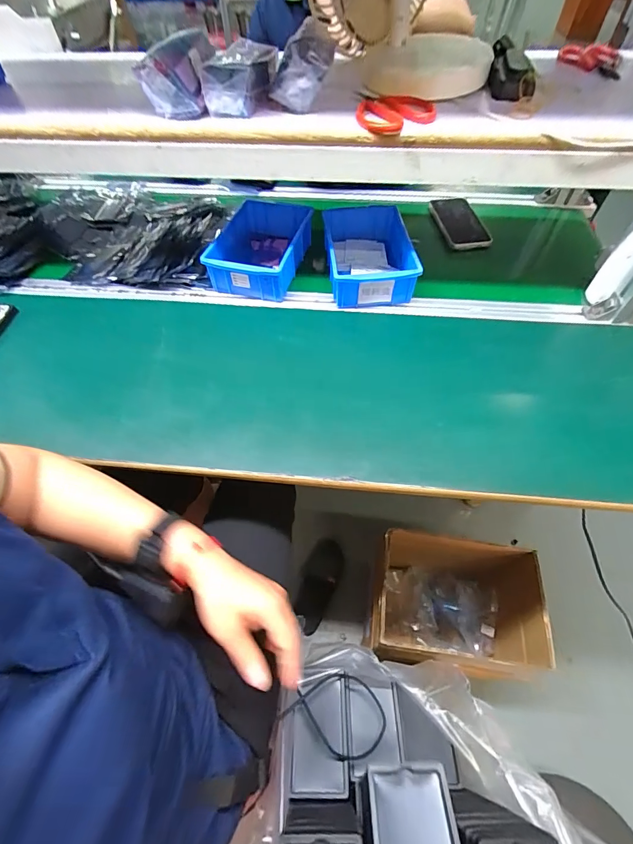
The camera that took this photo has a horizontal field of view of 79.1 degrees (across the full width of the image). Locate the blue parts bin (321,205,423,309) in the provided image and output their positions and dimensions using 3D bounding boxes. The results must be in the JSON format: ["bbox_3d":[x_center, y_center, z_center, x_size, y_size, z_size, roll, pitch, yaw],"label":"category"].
[{"bbox_3d":[0.089,-0.278,0.645,0.137,0.059,0.200,-2,56,0],"label":"blue parts bin"}]

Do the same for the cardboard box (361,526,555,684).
[{"bbox_3d":[0.281,0.427,0.869,0.303,0.316,0.250,10,57,9],"label":"cardboard box"}]

